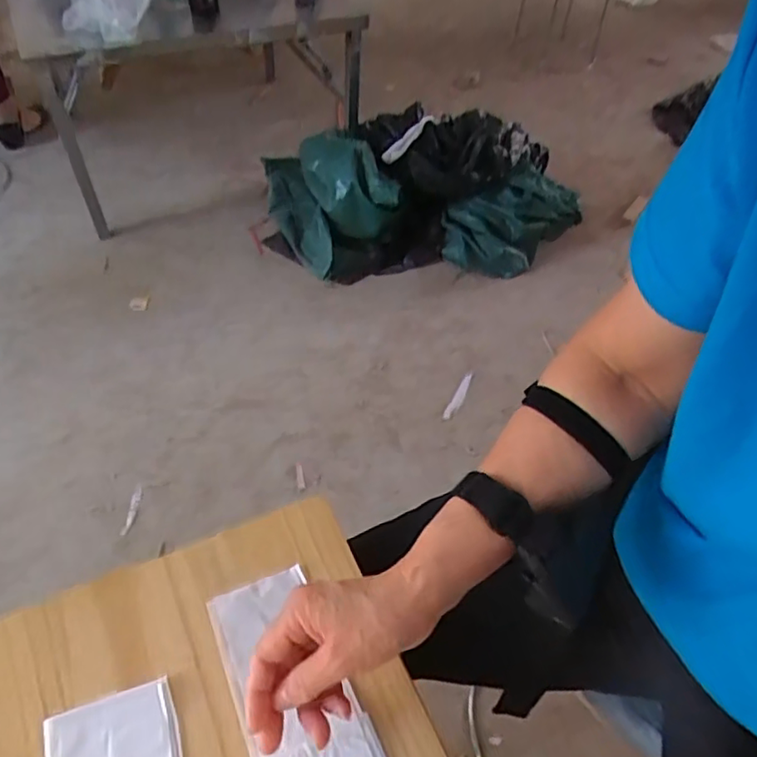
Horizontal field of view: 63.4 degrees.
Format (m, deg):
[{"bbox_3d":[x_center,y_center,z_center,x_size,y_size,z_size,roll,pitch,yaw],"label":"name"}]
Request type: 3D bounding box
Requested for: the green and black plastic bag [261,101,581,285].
[{"bbox_3d":[0.106,-0.460,1.511,0.745,0.270,0.368,-5,49,-8],"label":"green and black plastic bag"}]

